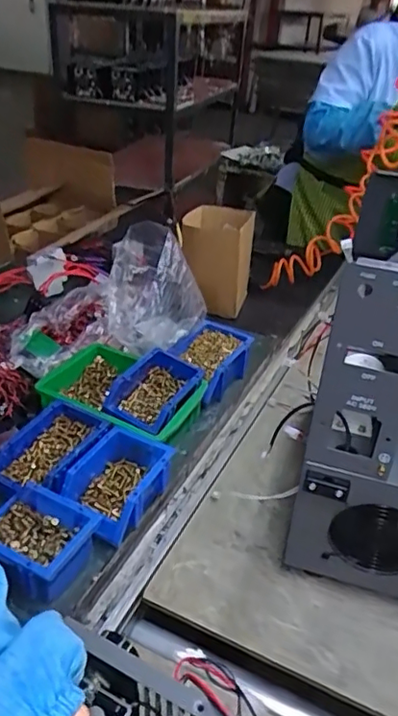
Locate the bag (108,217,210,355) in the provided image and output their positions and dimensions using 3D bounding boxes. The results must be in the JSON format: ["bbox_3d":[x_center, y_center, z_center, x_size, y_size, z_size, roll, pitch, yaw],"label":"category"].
[{"bbox_3d":[-0.071,-0.120,0.990,0.162,0.220,0.111,3,32,-3],"label":"bag"}]

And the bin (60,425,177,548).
[{"bbox_3d":[-0.118,0.176,0.795,0.116,0.068,0.148,18,34,20],"label":"bin"}]

